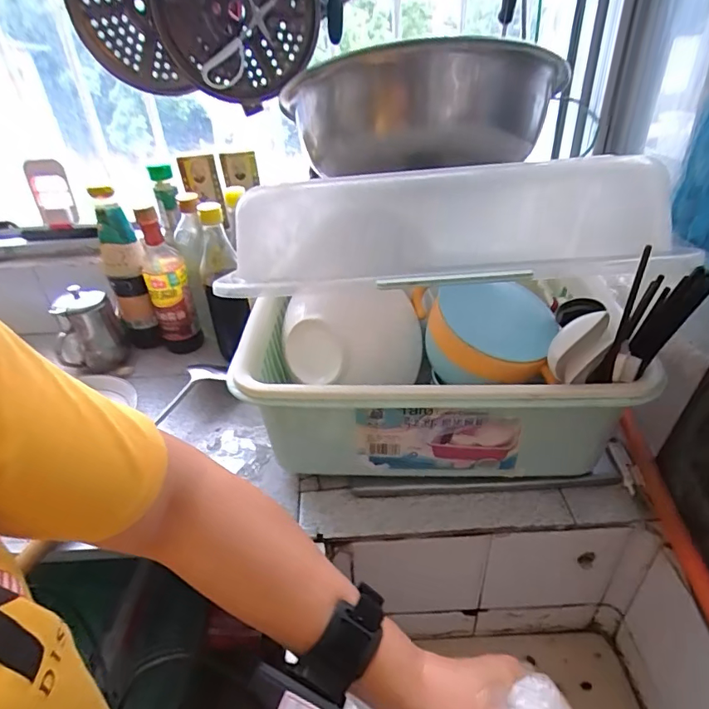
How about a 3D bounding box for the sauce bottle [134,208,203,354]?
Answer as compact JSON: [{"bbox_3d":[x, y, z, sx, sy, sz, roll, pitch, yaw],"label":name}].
[{"bbox_3d":[-0.290,-0.106,0.754,0.064,0.239,0.056,-17,37,-18],"label":"sauce bottle"}]

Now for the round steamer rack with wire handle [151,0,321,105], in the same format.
[{"bbox_3d":[-0.150,-0.439,0.617,0.201,0.196,0.030,4,32,-11],"label":"round steamer rack with wire handle"}]

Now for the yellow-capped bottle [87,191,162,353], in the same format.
[{"bbox_3d":[-0.356,-0.129,0.753,0.058,0.250,0.071,-17,37,-18],"label":"yellow-capped bottle"}]

